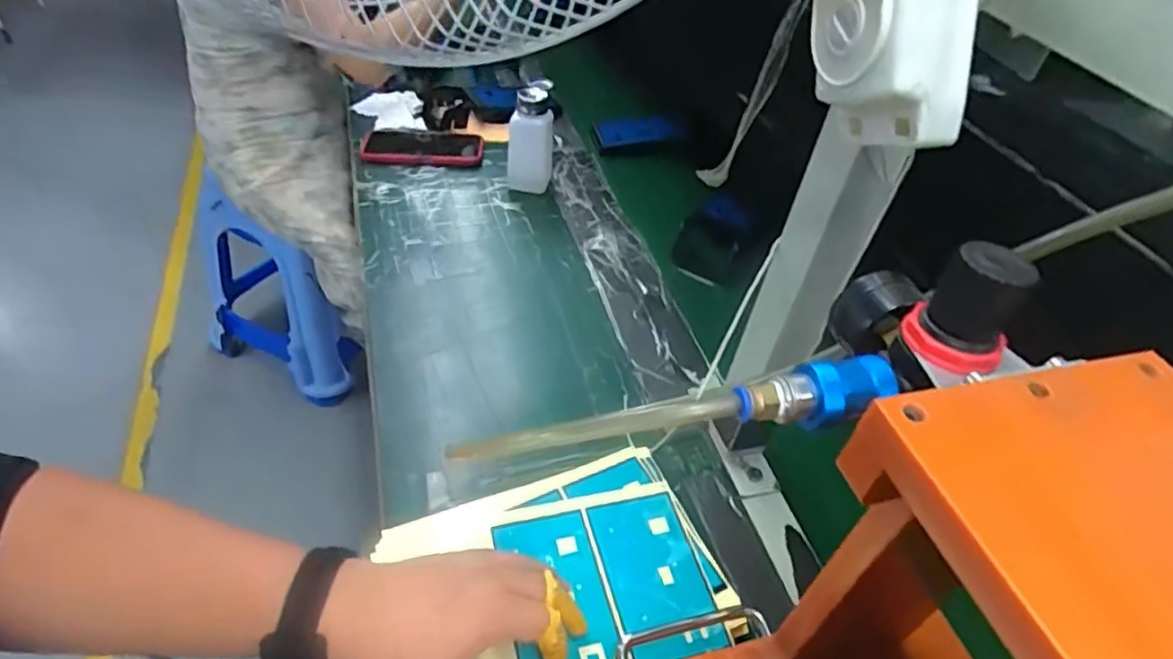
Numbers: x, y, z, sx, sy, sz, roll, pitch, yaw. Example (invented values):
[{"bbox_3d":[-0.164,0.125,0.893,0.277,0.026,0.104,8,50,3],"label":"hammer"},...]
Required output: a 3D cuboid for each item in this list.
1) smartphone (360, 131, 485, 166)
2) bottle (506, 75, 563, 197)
[{"bbox_3d":[-0.224,-0.253,0.927,0.159,0.014,0.076,4,43,-6],"label":"smartphone"},{"bbox_3d":[-0.072,-0.245,0.855,0.056,0.129,0.050,-4,44,-14],"label":"bottle"}]

